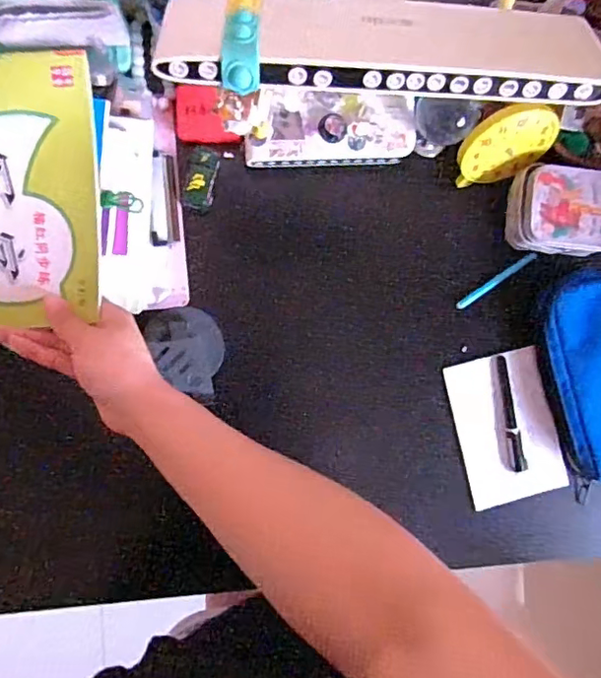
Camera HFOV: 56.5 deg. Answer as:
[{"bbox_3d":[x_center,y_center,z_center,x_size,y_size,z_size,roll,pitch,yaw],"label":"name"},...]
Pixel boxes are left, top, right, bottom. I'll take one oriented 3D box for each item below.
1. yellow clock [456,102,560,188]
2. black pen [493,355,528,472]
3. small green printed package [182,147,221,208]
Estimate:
[{"bbox_3d":[0.205,-0.194,0.557,0.094,0.095,0.024,-14,63,3],"label":"yellow clock"},{"bbox_3d":[0.225,0.080,0.606,0.015,0.009,0.124,-10,91,-6],"label":"black pen"},{"bbox_3d":[-0.099,-0.164,0.556,0.029,0.012,0.061,11,89,-7],"label":"small green printed package"}]

